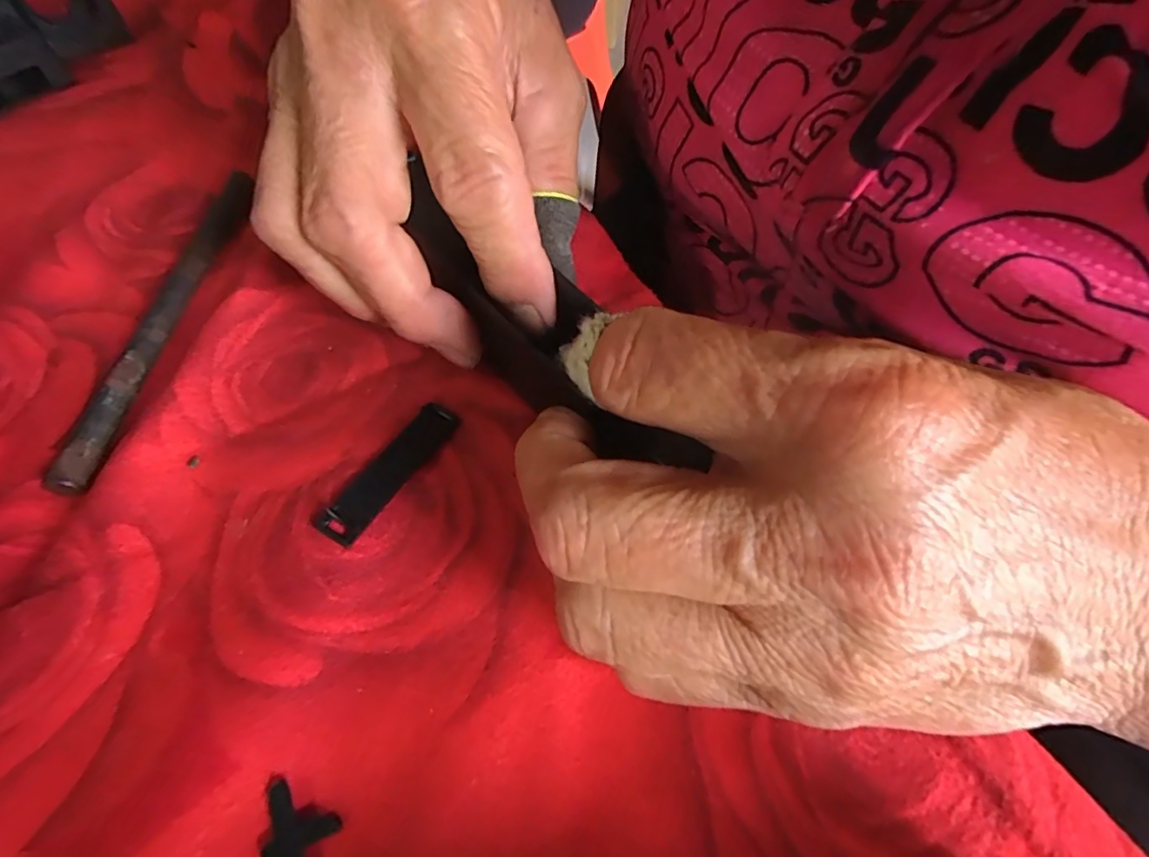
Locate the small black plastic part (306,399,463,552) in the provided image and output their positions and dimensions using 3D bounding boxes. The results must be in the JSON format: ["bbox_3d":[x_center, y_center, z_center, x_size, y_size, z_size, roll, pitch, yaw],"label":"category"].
[{"bbox_3d":[-0.049,0.010,0.146,0.011,0.005,0.046,25,60,17],"label":"small black plastic part"}]

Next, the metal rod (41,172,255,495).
[{"bbox_3d":[-0.135,-0.042,0.182,0.009,0.008,0.139,-1,56,1],"label":"metal rod"}]

